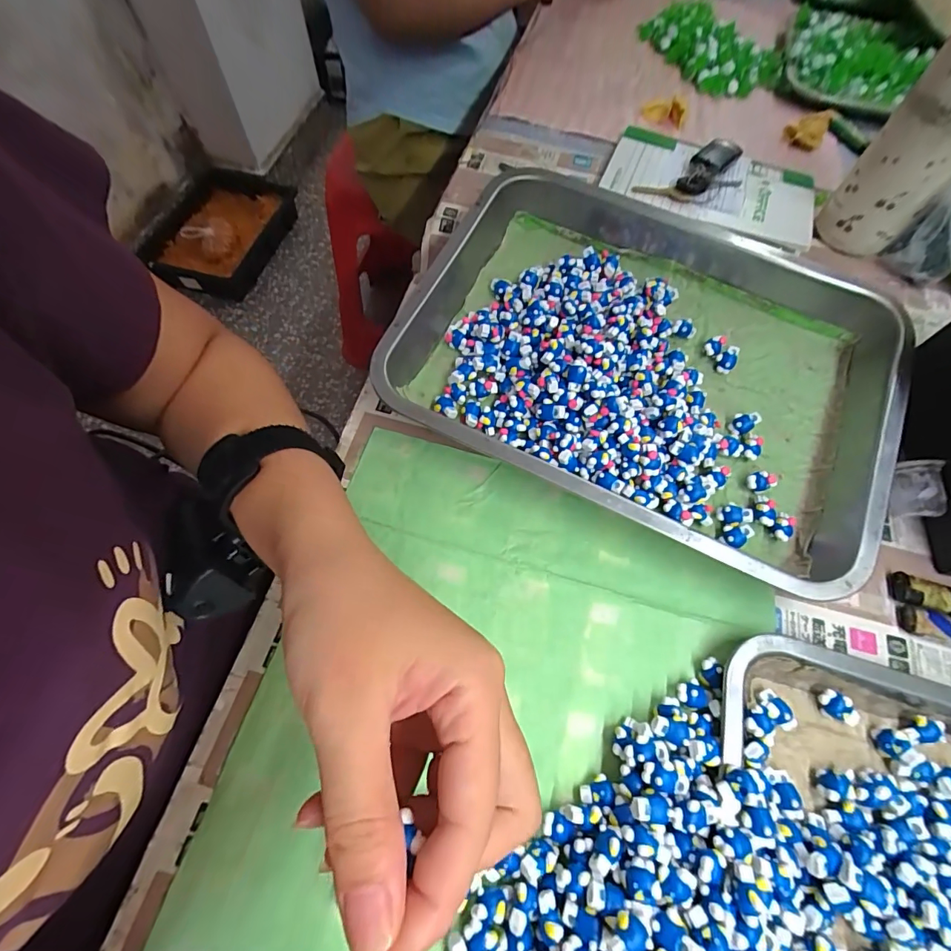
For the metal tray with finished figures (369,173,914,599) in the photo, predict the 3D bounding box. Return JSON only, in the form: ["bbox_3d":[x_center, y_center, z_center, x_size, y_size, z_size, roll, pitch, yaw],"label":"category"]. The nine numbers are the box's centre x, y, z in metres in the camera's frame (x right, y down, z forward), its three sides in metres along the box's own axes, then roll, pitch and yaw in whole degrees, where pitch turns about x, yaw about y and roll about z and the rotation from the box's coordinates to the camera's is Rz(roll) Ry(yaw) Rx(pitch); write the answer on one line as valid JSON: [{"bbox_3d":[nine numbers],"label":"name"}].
[{"bbox_3d":[0.125,-0.101,0.359,0.365,0.054,0.291,26,65,9],"label":"metal tray with finished figures"}]

